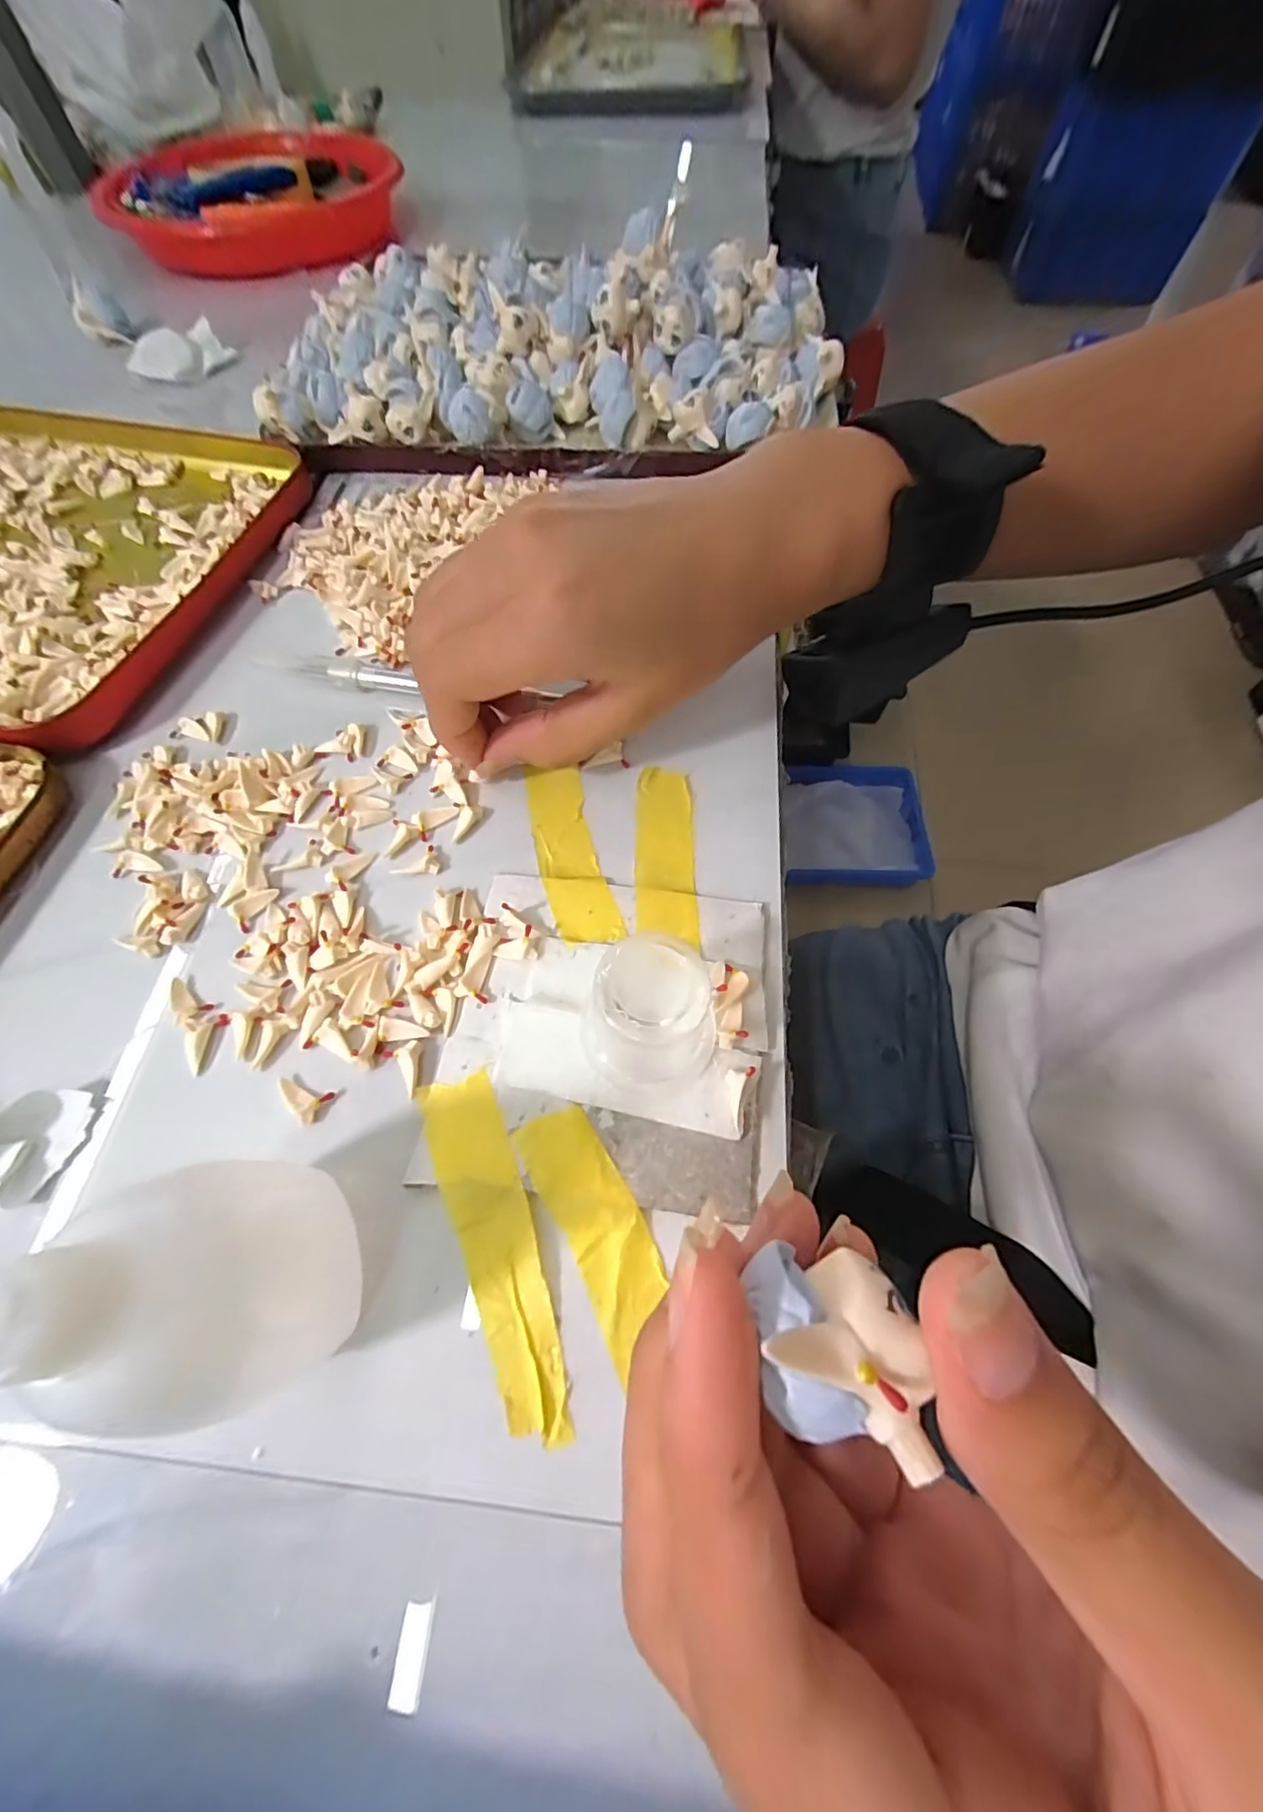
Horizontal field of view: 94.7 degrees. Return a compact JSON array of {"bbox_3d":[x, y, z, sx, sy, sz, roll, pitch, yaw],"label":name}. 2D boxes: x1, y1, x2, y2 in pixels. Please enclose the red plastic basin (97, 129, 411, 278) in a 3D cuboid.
[{"bbox_3d":[-0.290,-0.555,0.453,0.217,0.036,0.213,-1,66,3],"label":"red plastic basin"}]

